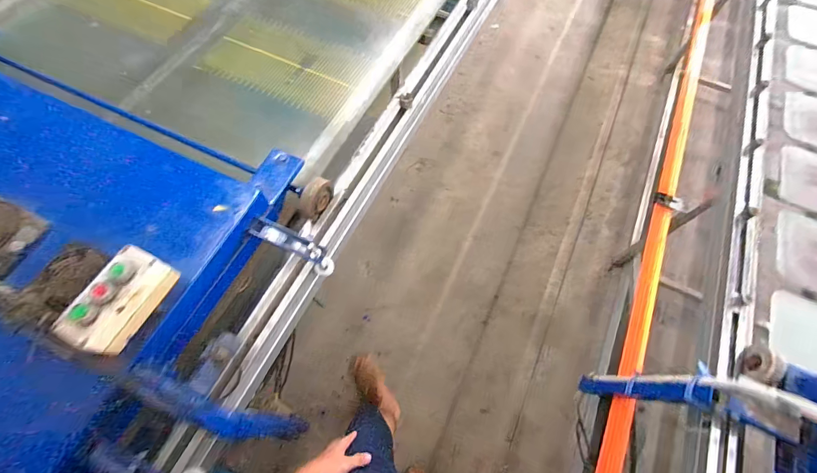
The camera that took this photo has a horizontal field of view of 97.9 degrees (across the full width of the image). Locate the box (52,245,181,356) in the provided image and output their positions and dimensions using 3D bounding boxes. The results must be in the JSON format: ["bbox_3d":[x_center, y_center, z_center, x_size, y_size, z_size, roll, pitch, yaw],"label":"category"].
[{"bbox_3d":[-0.453,0.100,0.562,0.067,0.073,0.154,26,67,10],"label":"box"}]

